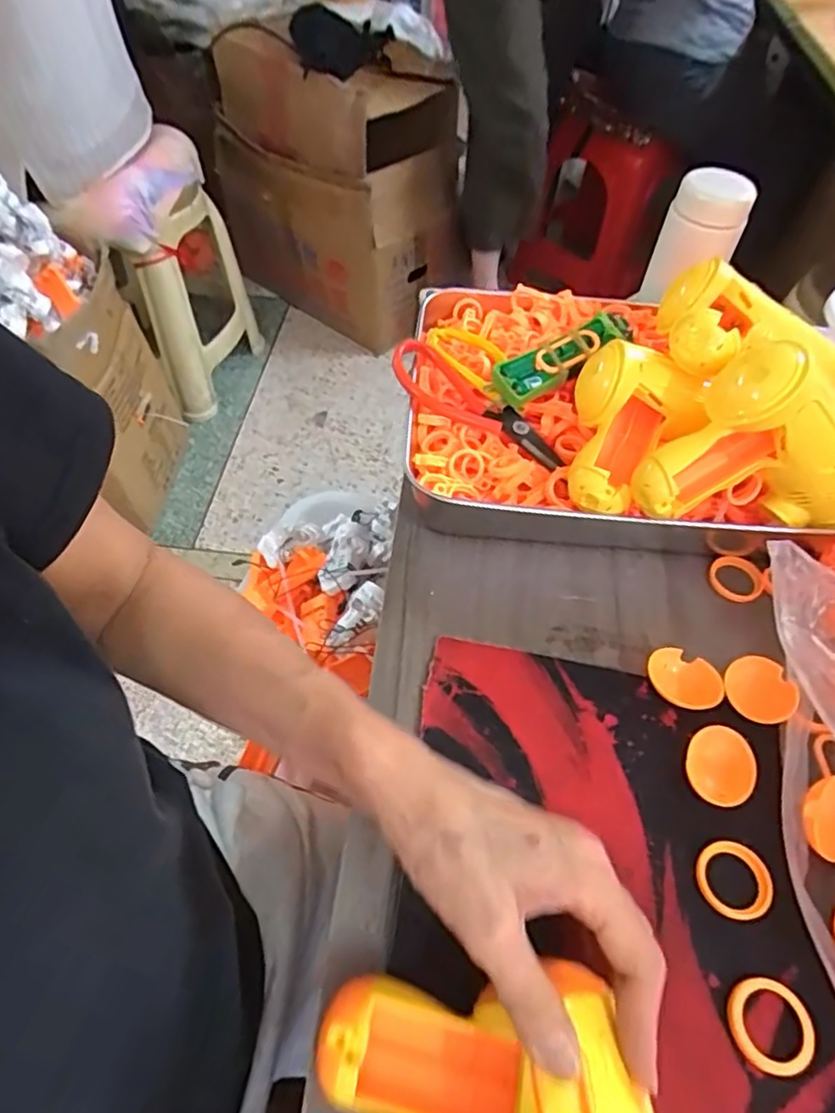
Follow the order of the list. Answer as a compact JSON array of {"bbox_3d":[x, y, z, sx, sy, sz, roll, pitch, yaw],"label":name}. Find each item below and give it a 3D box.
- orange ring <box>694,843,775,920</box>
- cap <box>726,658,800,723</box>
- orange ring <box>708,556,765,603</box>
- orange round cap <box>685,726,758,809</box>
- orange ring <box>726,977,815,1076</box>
[{"bbox_3d":[0.159,0.162,0.328,0.037,0.006,0.034,1,52,-2],"label":"orange ring"},{"bbox_3d":[0.200,0.078,0.381,0.035,0.011,0.039,-27,58,-22],"label":"cap"},{"bbox_3d":[0.219,0.015,0.448,0.037,0.005,0.034,11,52,6],"label":"orange ring"},{"bbox_3d":[0.165,0.115,0.357,0.034,0.013,0.041,26,55,17],"label":"orange round cap"},{"bbox_3d":[0.157,0.209,0.291,0.036,0.004,0.035,1,52,-2],"label":"orange ring"}]

